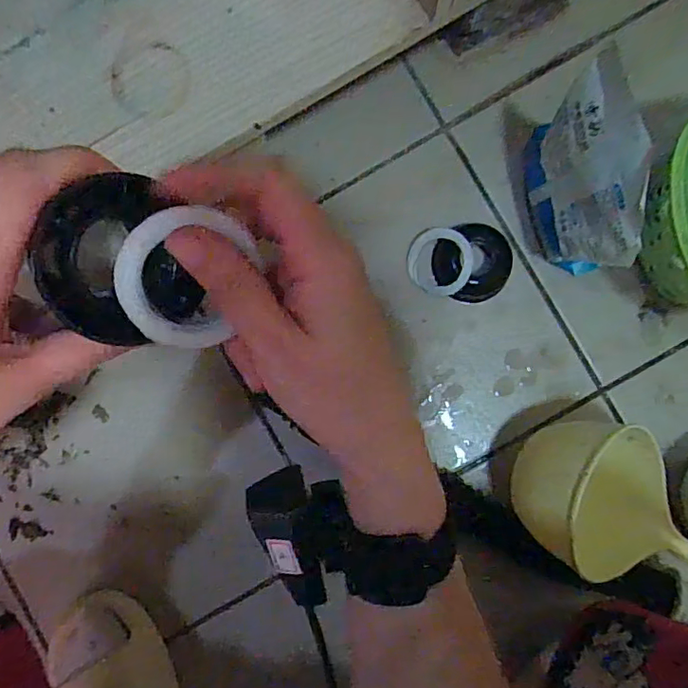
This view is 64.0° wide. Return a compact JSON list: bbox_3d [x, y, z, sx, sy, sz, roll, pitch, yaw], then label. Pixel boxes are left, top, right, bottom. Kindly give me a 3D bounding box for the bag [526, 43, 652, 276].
[{"bbox_3d":[0.192,-0.130,0.456,0.053,0.173,0.141,-24,88,1],"label":"bag"}]

